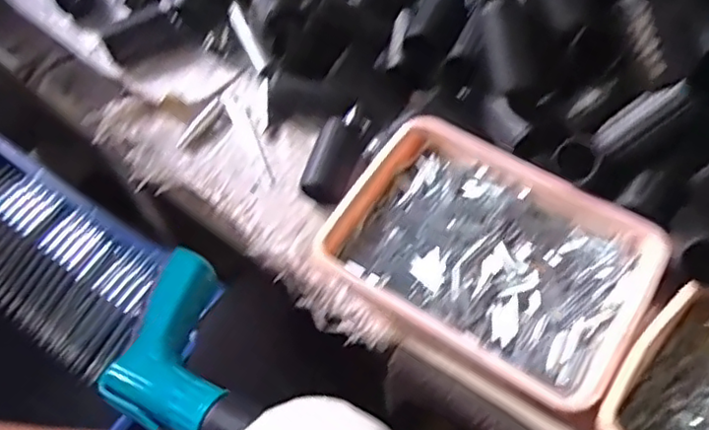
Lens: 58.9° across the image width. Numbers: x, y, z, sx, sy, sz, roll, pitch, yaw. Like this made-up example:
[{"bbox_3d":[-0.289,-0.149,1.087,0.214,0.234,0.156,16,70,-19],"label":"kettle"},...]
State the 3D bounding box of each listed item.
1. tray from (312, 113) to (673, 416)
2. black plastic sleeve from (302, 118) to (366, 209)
[{"bbox_3d":[0.089,0.026,0.425,0.200,0.033,0.145,29,66,18],"label":"tray"},{"bbox_3d":[-0.013,-0.041,0.479,0.033,0.026,0.068,16,63,12],"label":"black plastic sleeve"}]

